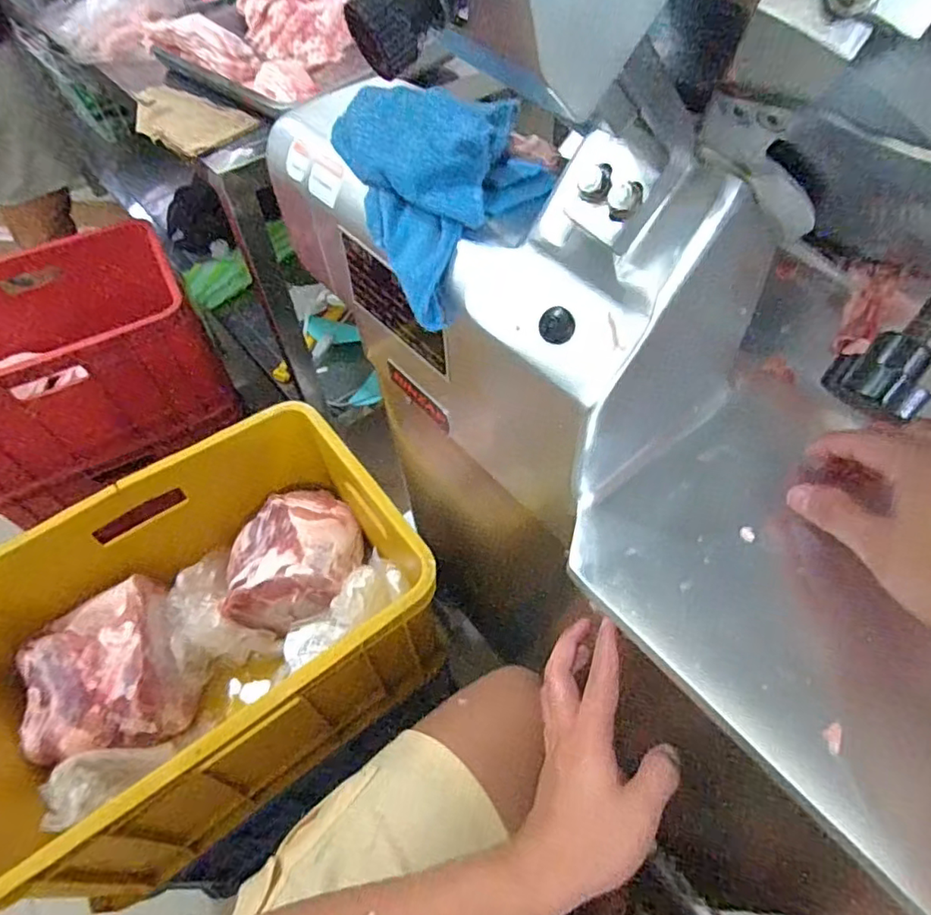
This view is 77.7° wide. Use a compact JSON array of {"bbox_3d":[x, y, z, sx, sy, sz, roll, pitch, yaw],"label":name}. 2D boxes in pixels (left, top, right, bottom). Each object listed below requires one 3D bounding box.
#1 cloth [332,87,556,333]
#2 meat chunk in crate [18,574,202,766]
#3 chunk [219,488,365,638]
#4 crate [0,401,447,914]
[{"bbox_3d":[-0.022,-0.184,0.387,0.110,0.084,0.149,-27,57,-16],"label":"cloth"},{"bbox_3d":[-0.451,0.275,0.726,0.173,0.104,0.198,-19,55,-11],"label":"meat chunk in crate"},{"bbox_3d":[-0.232,0.130,0.793,0.167,0.095,0.168,-2,53,2],"label":"chunk"},{"bbox_3d":[-0.328,0.218,0.724,0.514,0.253,0.374,-32,58,-19],"label":"crate"}]

